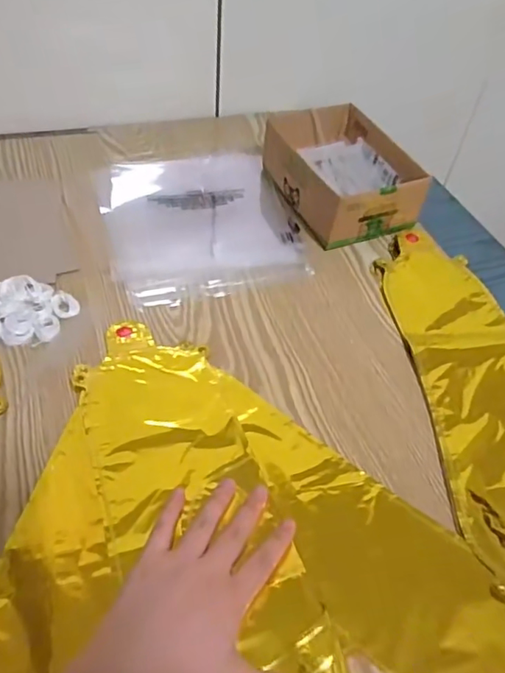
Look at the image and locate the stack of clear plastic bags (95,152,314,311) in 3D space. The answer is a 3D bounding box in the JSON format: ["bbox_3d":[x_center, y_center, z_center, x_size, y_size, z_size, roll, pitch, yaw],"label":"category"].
[{"bbox_3d":[-0.057,-0.134,0.609,0.210,0.014,0.229,-11,51,-14],"label":"stack of clear plastic bags"}]

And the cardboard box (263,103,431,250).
[{"bbox_3d":[0.102,-0.193,0.637,0.128,0.064,0.189,-17,53,-19],"label":"cardboard box"}]

